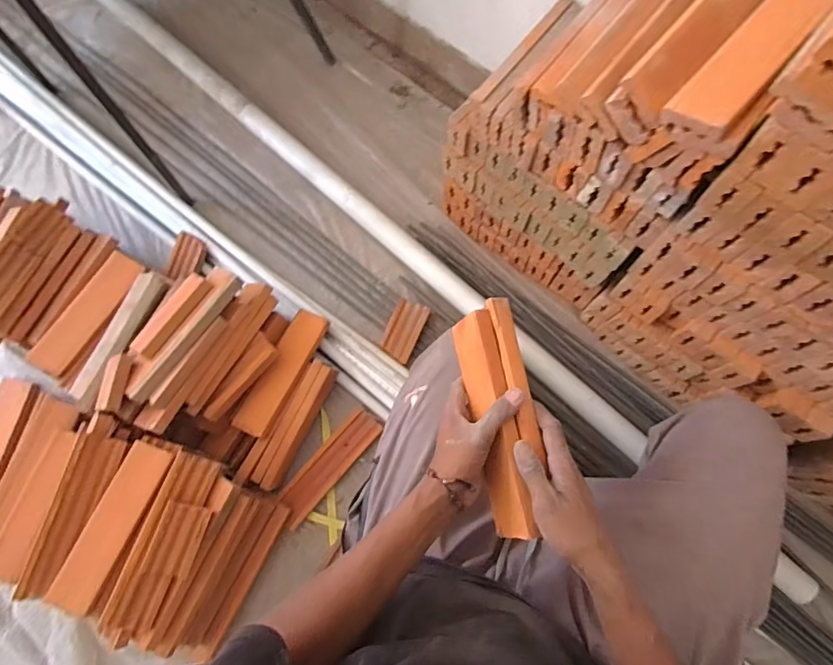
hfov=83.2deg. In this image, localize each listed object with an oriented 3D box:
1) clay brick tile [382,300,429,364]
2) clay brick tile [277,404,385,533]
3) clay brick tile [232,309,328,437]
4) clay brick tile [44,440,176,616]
[{"bbox_3d":[-0.024,-0.004,0.881,0.063,0.011,0.110,23,75,9],"label":"clay brick tile"},{"bbox_3d":[-0.156,0.232,0.833,0.063,0.016,0.219,40,79,12],"label":"clay brick tile"},{"bbox_3d":[-0.226,0.067,0.801,0.065,0.016,0.224,23,75,9],"label":"clay brick tile"},{"bbox_3d":[-0.420,0.266,0.648,0.068,0.020,0.226,19,75,7],"label":"clay brick tile"}]

